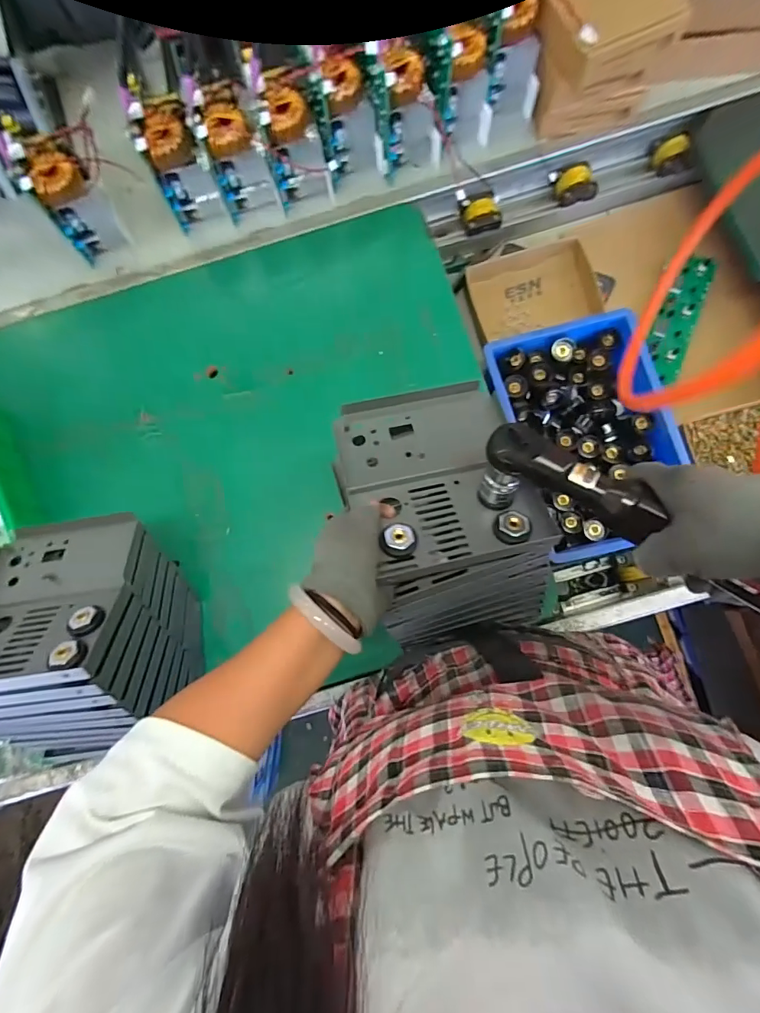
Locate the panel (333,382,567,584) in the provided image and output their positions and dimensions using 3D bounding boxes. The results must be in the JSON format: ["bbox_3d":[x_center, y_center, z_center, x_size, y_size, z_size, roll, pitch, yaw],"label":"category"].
[{"bbox_3d":[0.046,-0.028,0.394,0.156,0.021,0.168,-15,65,-3],"label":"panel"}]

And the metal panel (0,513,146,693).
[{"bbox_3d":[-0.313,0.087,0.430,0.158,0.035,0.186,-9,46,6],"label":"metal panel"}]

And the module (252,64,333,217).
[{"bbox_3d":[-0.116,-0.469,0.583,0.079,0.160,0.066,-22,80,0],"label":"module"}]

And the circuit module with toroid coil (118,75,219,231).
[{"bbox_3d":[-0.266,-0.454,0.582,0.074,0.163,0.083,-19,80,1],"label":"circuit module with toroid coil"}]

